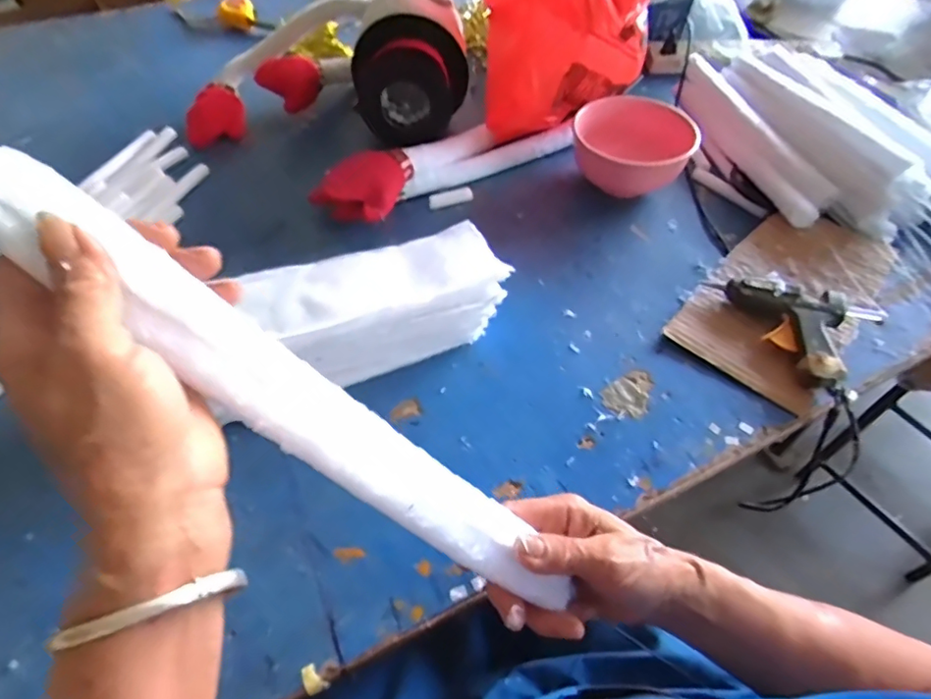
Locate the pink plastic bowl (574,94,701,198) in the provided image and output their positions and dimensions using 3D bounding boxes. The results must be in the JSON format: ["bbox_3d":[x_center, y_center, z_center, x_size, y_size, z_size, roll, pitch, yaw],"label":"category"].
[{"bbox_3d":[0.213,-0.257,0.702,0.144,0.086,0.143,-1,52,1],"label":"pink plastic bowl"}]

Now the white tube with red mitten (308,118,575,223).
[{"bbox_3d":[-0.016,-0.244,0.699,0.360,0.069,0.076,-28,56,-20],"label":"white tube with red mitten"}]

